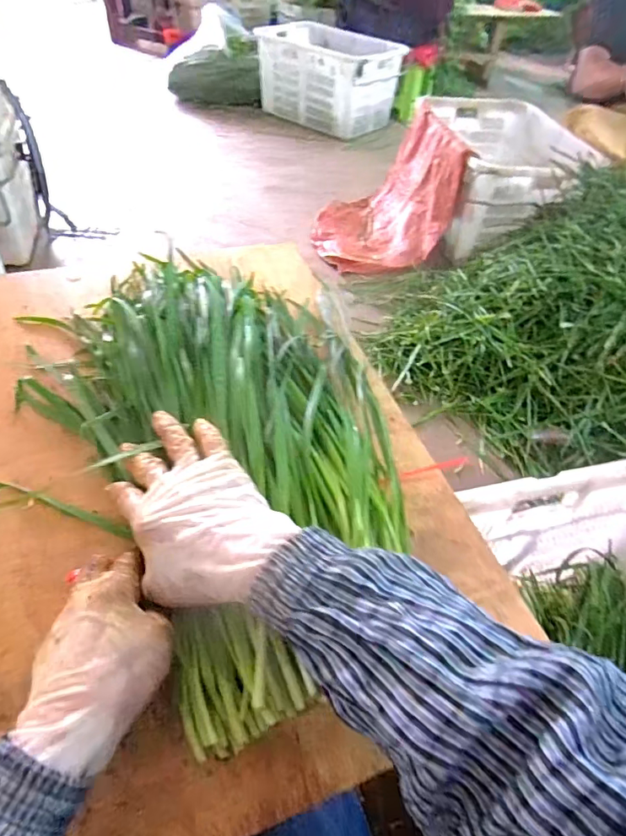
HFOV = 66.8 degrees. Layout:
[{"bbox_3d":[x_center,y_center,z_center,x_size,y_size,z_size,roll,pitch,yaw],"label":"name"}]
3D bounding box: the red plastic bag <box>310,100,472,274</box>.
[{"bbox_3d":[0.248,-0.809,1.650,0.442,0.344,0.526,4,48,-2],"label":"red plastic bag"}]

